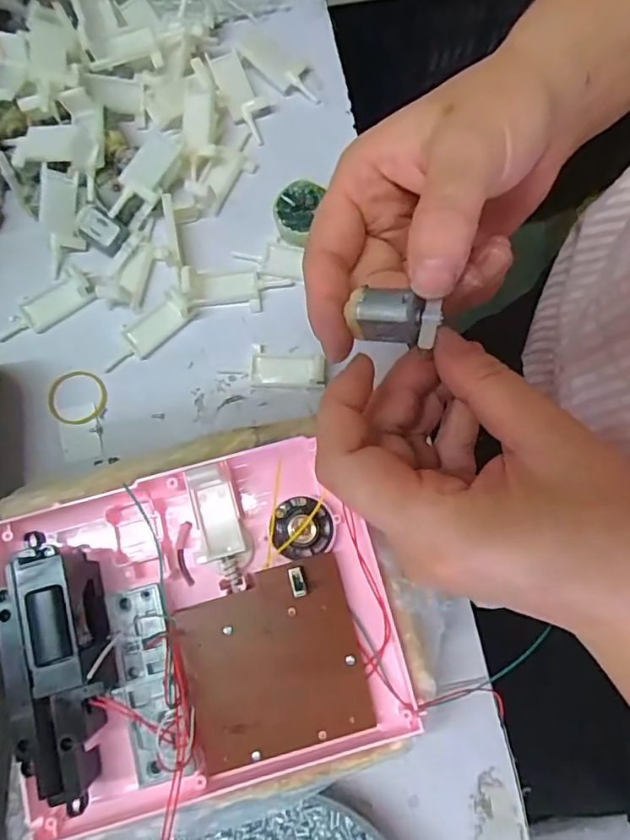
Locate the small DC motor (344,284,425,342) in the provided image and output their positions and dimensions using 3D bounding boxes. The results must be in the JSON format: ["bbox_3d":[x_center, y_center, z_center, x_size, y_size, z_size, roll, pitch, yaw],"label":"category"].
[{"bbox_3d":[0.026,-0.040,0.202,0.024,0.018,0.017,10,77,1],"label":"small DC motor"}]

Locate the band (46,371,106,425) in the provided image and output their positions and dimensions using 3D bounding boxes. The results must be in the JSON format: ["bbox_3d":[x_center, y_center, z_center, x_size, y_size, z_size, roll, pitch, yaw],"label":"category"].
[{"bbox_3d":[-0.129,-0.012,0.295,0.031,0.004,0.030,0,77,-1],"label":"band"}]

